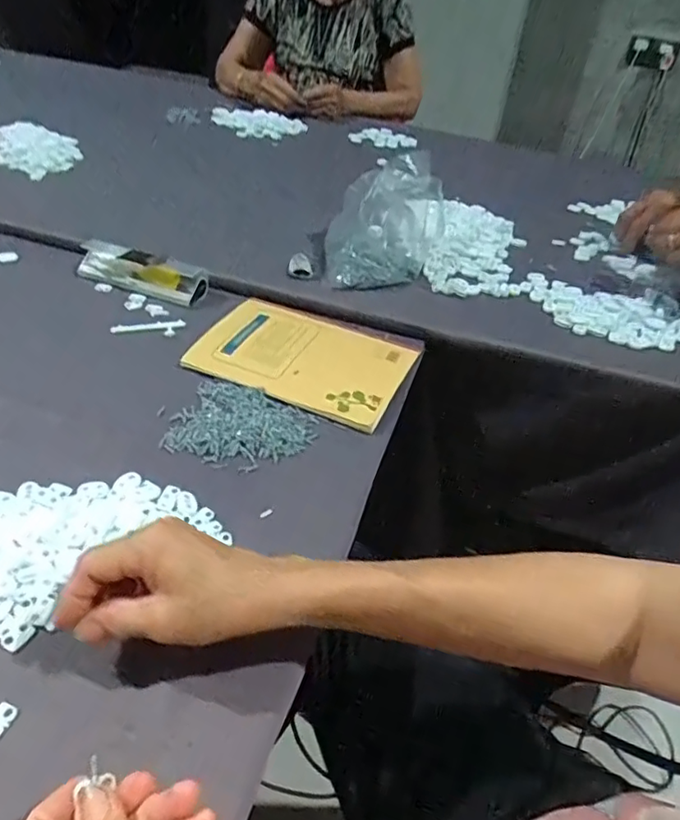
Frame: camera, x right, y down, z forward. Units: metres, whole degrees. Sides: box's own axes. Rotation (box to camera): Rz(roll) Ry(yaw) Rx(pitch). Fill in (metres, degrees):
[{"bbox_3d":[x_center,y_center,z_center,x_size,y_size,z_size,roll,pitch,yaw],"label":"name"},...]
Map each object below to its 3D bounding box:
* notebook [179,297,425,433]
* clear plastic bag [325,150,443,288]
[{"bbox_3d":[-0.033,-0.062,0.615,0.203,0.011,0.165,16,40,13],"label":"notebook"},{"bbox_3d":[0.059,-0.230,0.741,0.139,0.118,0.134,0,39,-5],"label":"clear plastic bag"}]

